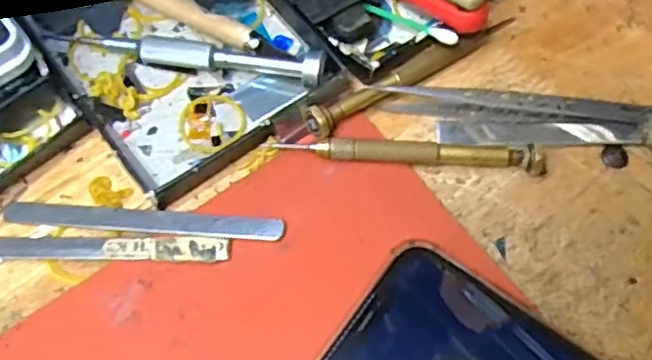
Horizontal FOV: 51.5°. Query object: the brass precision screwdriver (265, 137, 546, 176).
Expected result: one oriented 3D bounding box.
[{"bbox_3d":[0.034,-0.010,0.274,0.107,0.012,0.009,2,63,1],"label":"brass precision screwdriver"}]

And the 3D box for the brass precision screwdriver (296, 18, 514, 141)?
[{"bbox_3d":[0.040,-0.047,0.290,0.108,0.015,0.014,-28,66,-13],"label":"brass precision screwdriver"}]

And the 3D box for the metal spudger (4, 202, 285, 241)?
[{"bbox_3d":[-0.072,0.016,0.266,0.110,0.004,0.011,5,63,3],"label":"metal spudger"}]

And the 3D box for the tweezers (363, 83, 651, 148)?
[{"bbox_3d":[0.098,-0.024,0.279,0.150,0.013,0.028,4,63,2],"label":"tweezers"}]

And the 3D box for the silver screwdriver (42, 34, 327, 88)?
[{"bbox_3d":[-0.060,-0.056,0.291,0.121,0.016,0.016,11,63,6],"label":"silver screwdriver"}]

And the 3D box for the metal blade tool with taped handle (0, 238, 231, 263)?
[{"bbox_3d":[-0.094,0.026,0.261,0.114,0.004,0.009,2,63,1],"label":"metal blade tool with taped handle"}]

